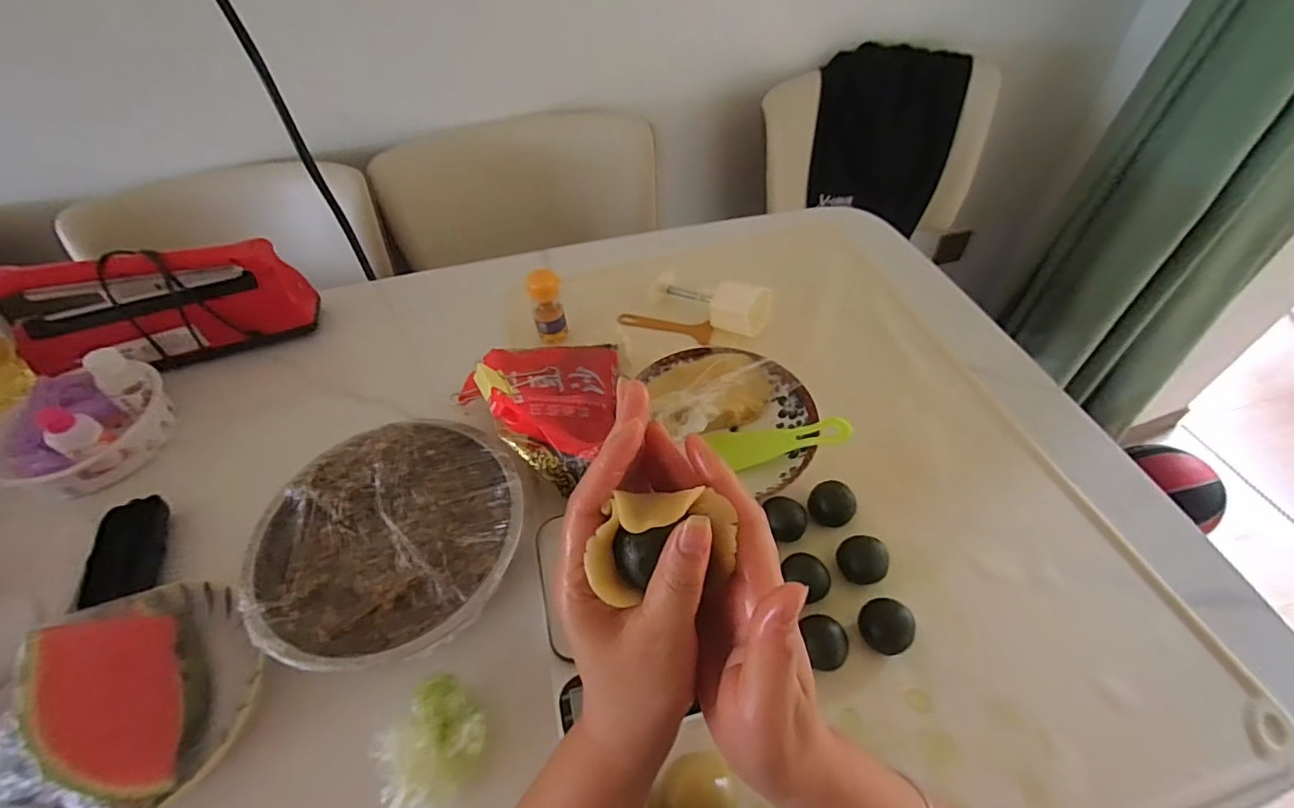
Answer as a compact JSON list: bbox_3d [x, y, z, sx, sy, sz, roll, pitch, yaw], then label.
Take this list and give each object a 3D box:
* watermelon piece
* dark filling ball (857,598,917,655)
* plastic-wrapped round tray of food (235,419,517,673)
[{"bbox_3d":[-0.388,0.211,0.405,0.084,0.055,0.151,-27,53,-18],"label":"watermelon piece"},{"bbox_3d":[0.185,0.173,0.430,0.038,0.026,0.037,-2,49,3],"label":"dark filling ball"},{"bbox_3d":[-0.207,0.111,0.460,0.198,0.070,0.208,-2,49,3],"label":"plastic-wrapped round tray of food"}]

